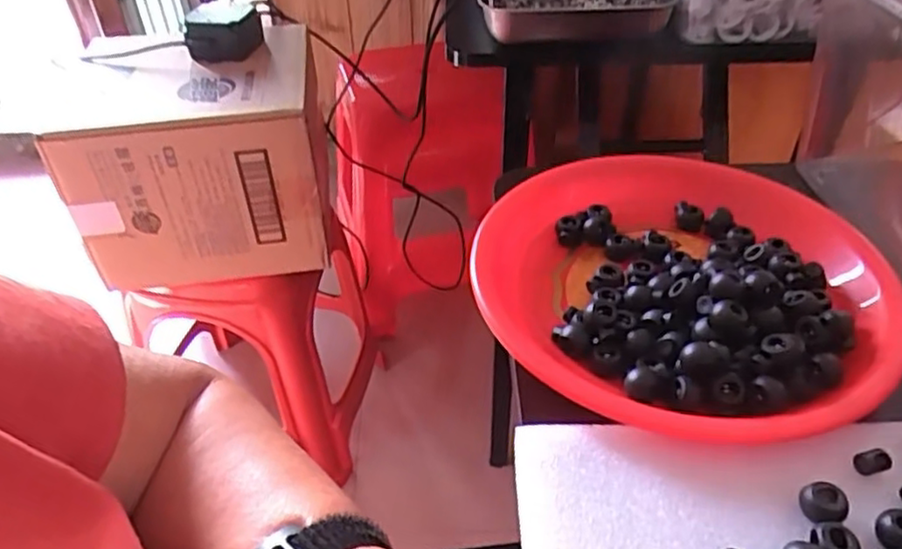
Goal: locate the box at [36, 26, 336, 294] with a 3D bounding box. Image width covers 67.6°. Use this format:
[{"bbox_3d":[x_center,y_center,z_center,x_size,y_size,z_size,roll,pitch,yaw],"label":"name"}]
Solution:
[{"bbox_3d":[-0.309,-0.155,0.874,0.278,0.227,0.247,-6,42,-5],"label":"box"}]

